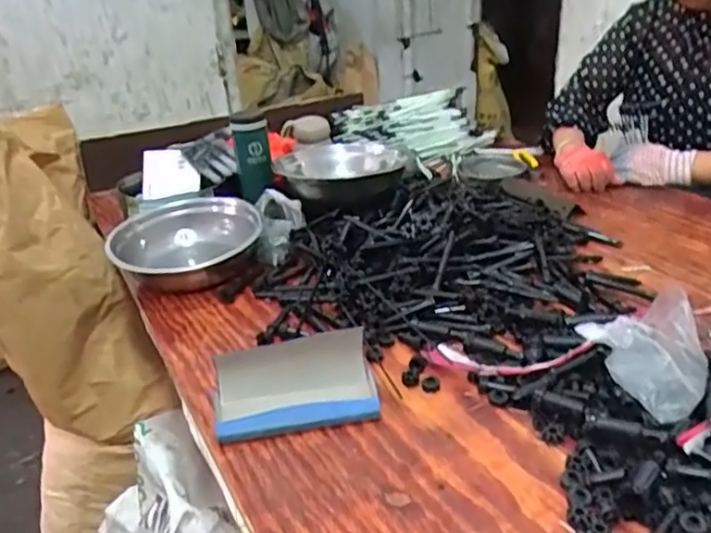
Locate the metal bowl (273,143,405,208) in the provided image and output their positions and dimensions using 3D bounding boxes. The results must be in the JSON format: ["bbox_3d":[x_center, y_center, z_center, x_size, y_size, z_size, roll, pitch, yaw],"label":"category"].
[{"bbox_3d":[-0.024,-0.146,1.042,0.210,0.064,0.213,-7,29,1],"label":"metal bowl"}]

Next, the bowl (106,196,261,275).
[{"bbox_3d":[-0.254,-0.030,0.978,0.219,0.067,0.246,-15,30,-12],"label":"bowl"}]

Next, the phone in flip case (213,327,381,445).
[{"bbox_3d":[-0.063,0.120,0.656,0.163,0.051,0.088,-8,27,-6],"label":"phone in flip case"}]

